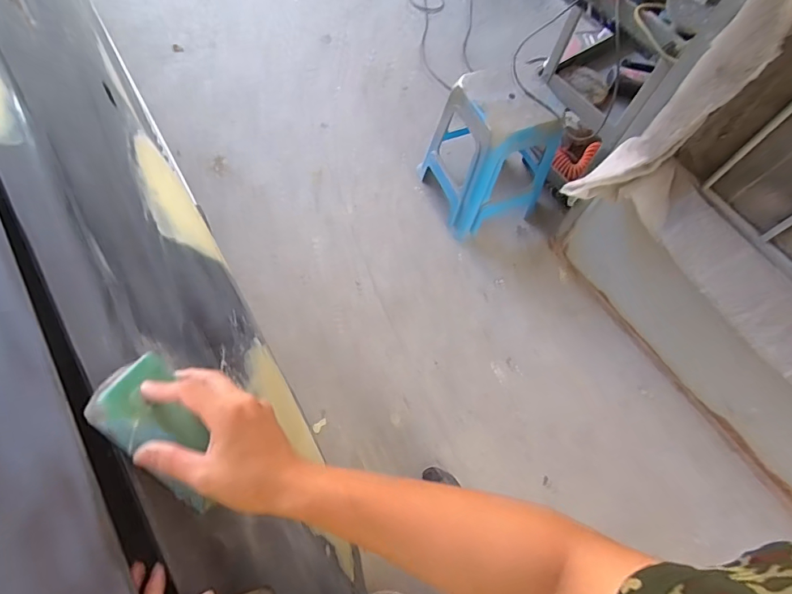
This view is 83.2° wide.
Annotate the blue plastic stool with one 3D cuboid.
[{"bbox_3d":[0.345,-0.511,1.590,0.377,0.446,0.364,-18,68,-13],"label":"blue plastic stool"}]

